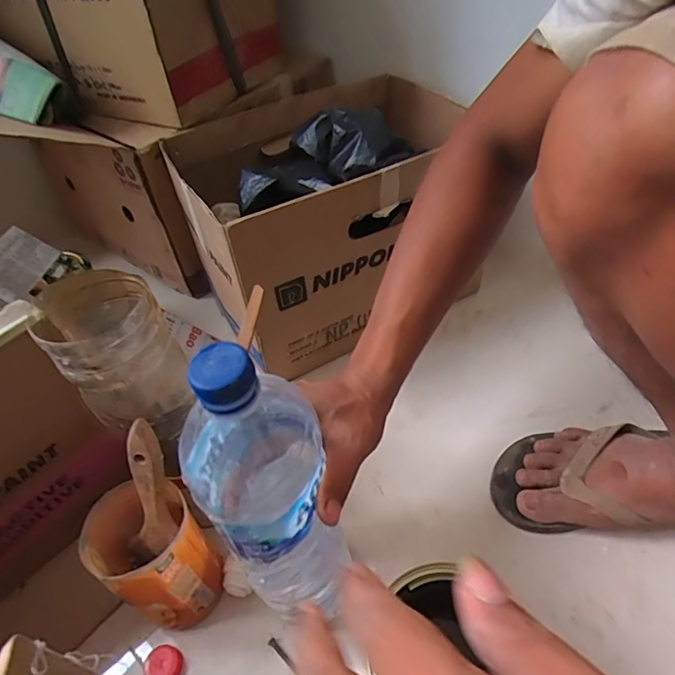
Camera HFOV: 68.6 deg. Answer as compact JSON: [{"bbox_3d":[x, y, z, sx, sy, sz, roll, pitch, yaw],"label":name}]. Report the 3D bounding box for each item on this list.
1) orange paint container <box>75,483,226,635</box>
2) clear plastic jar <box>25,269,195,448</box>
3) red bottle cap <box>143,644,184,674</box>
[{"bbox_3d":[-0.155,0.193,0.430,0.074,0.128,0.080,-37,53,-27],"label":"orange paint container"},{"bbox_3d":[-0.174,0.015,0.398,0.080,0.114,0.091,-33,51,-24],"label":"clear plastic jar"},{"bbox_3d":[-0.152,0.286,0.431,0.031,0.009,0.030,-3,45,3],"label":"red bottle cap"}]

